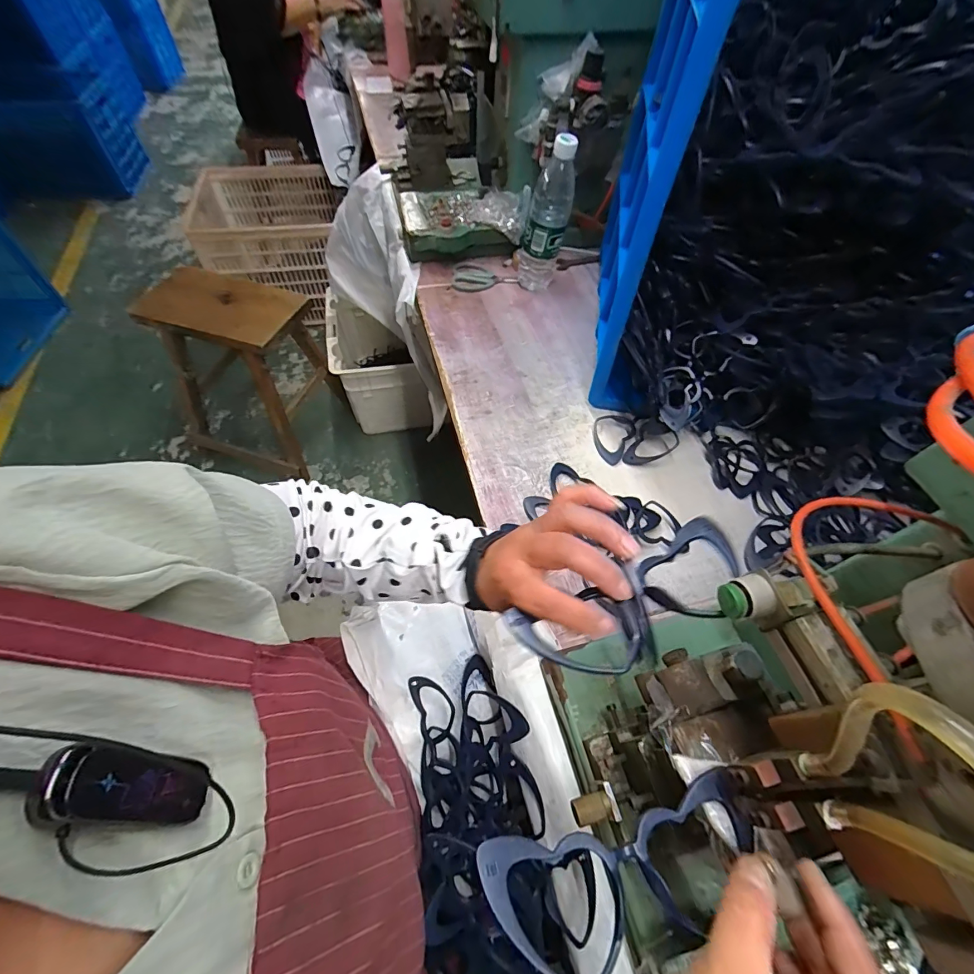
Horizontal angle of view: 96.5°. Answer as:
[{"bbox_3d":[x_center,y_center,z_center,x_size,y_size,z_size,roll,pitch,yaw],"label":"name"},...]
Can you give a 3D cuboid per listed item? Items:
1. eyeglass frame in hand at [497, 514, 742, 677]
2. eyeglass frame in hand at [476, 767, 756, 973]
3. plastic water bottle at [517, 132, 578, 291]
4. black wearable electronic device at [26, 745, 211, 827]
[{"bbox_3d":[0.089,0.064,0.257,0.144,0.024,0.062,-27,63,-18],"label":"eyeglass frame in hand"},{"bbox_3d":[0.072,0.194,0.219,0.146,0.012,0.060,-9,58,-15],"label":"eyeglass frame in hand"},{"bbox_3d":[0.096,-0.443,0.720,0.076,0.223,0.069,5,57,0],"label":"plastic water bottle"},{"bbox_3d":[-0.139,0.119,0.171,0.009,0.062,0.023,-8,52,30],"label":"black wearable electronic device"}]

